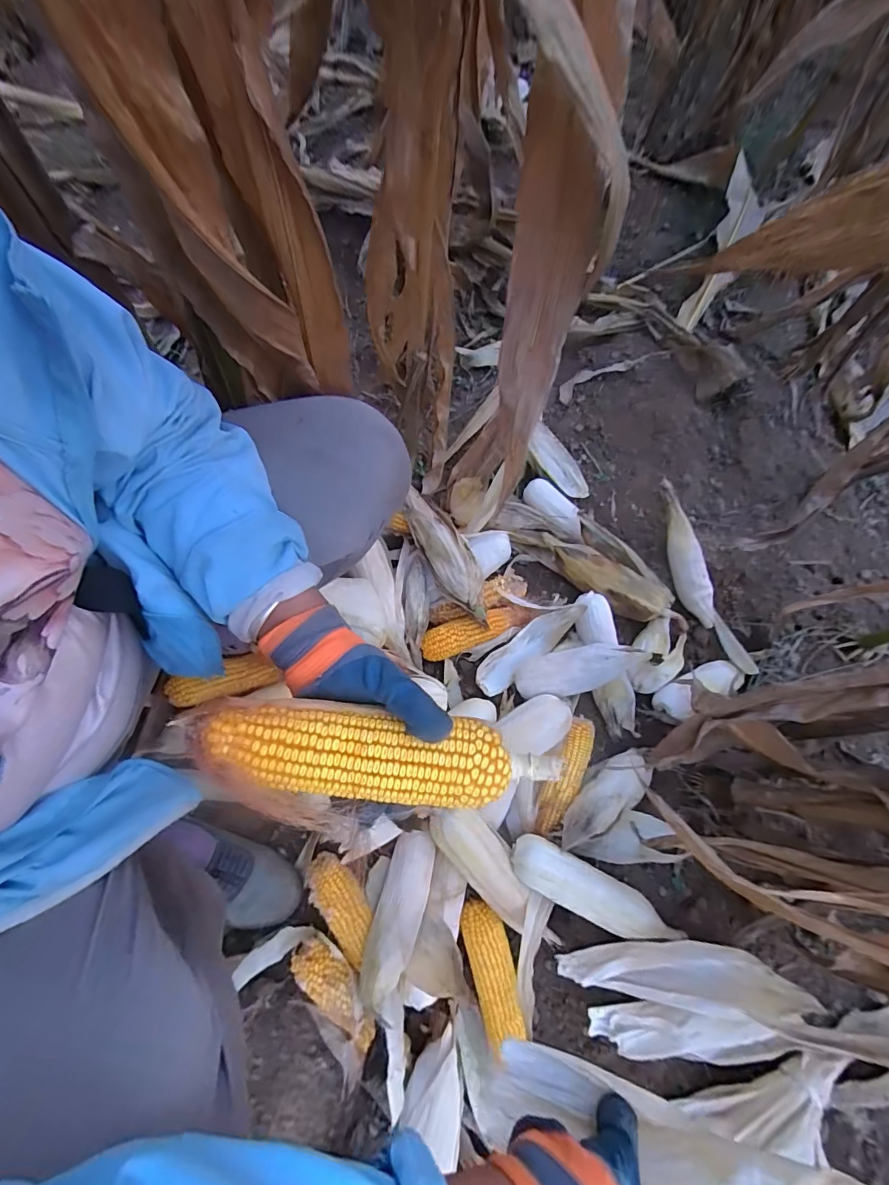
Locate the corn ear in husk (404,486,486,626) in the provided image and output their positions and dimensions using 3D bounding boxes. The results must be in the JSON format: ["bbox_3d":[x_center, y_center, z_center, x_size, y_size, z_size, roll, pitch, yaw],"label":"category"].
[{"bbox_3d":[0.005,-0.058,0.714,0.067,0.055,0.234,-25,76,-14],"label":"corn ear in husk"}]

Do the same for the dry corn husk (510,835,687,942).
[{"bbox_3d":[0.191,0.386,0.573,0.219,0.043,0.060,26,69,8],"label":"dry corn husk"}]

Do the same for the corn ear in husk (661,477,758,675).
[{"bbox_3d":[0.431,-0.024,0.769,0.053,0.046,0.340,-20,86,-10],"label":"corn ear in husk"}]

